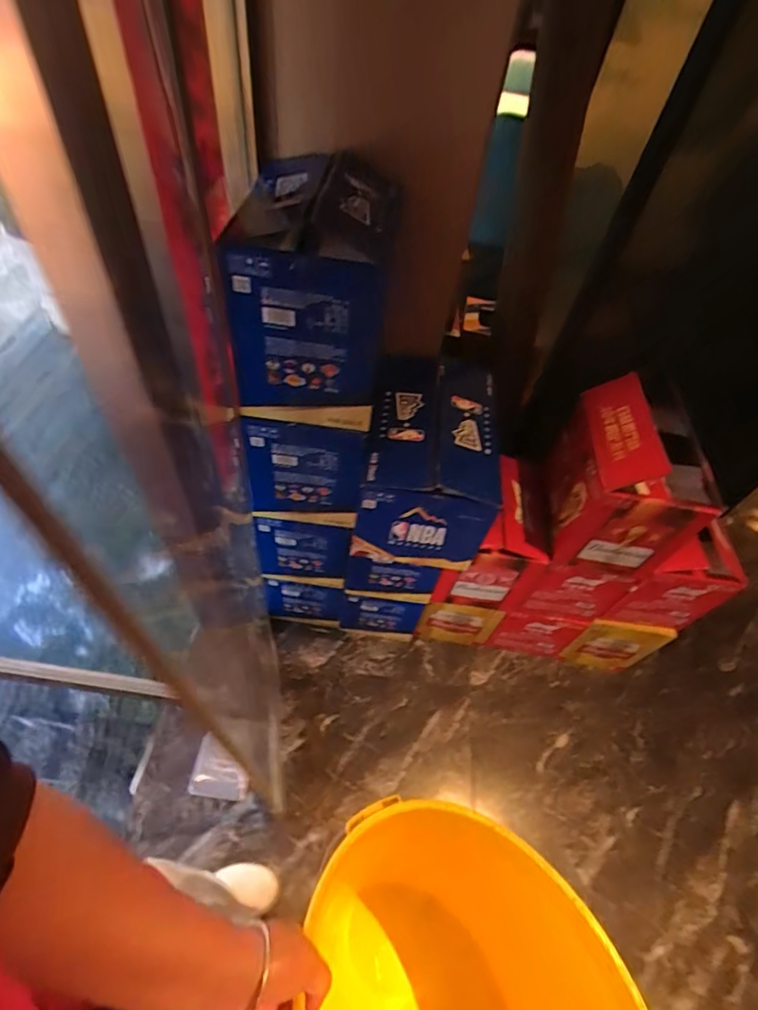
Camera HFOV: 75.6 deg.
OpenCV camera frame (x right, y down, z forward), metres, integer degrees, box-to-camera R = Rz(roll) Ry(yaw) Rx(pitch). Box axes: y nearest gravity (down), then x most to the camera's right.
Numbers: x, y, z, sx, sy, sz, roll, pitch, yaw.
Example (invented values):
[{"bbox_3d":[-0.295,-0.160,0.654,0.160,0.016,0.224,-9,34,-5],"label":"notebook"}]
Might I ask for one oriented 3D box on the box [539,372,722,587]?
[{"bbox_3d":[0.518,-0.058,1.074,0.224,0.342,0.314,5,50,-3],"label":"box"}]

